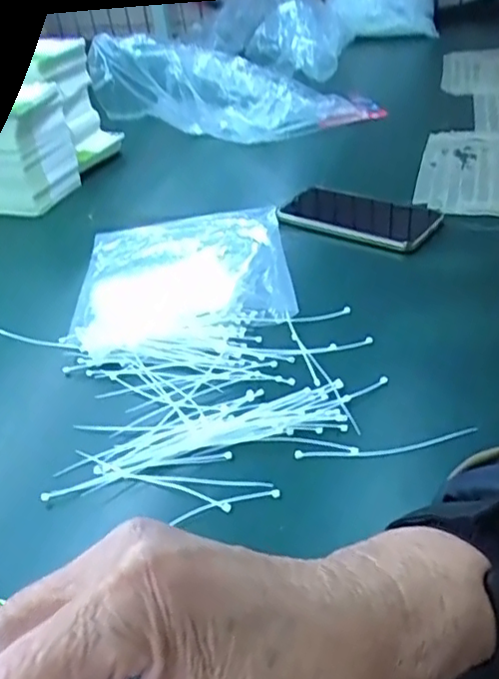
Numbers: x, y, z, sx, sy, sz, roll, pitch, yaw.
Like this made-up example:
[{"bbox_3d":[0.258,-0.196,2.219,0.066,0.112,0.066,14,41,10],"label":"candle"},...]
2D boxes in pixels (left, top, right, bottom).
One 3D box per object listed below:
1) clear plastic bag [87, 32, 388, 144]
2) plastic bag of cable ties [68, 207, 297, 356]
[{"bbox_3d":[-0.018,-0.348,0.904,0.398,0.102,0.126,7,35,-7],"label":"clear plastic bag"},{"bbox_3d":[-0.060,-0.060,0.591,0.187,0.016,0.228,-6,36,0],"label":"plastic bag of cable ties"}]

